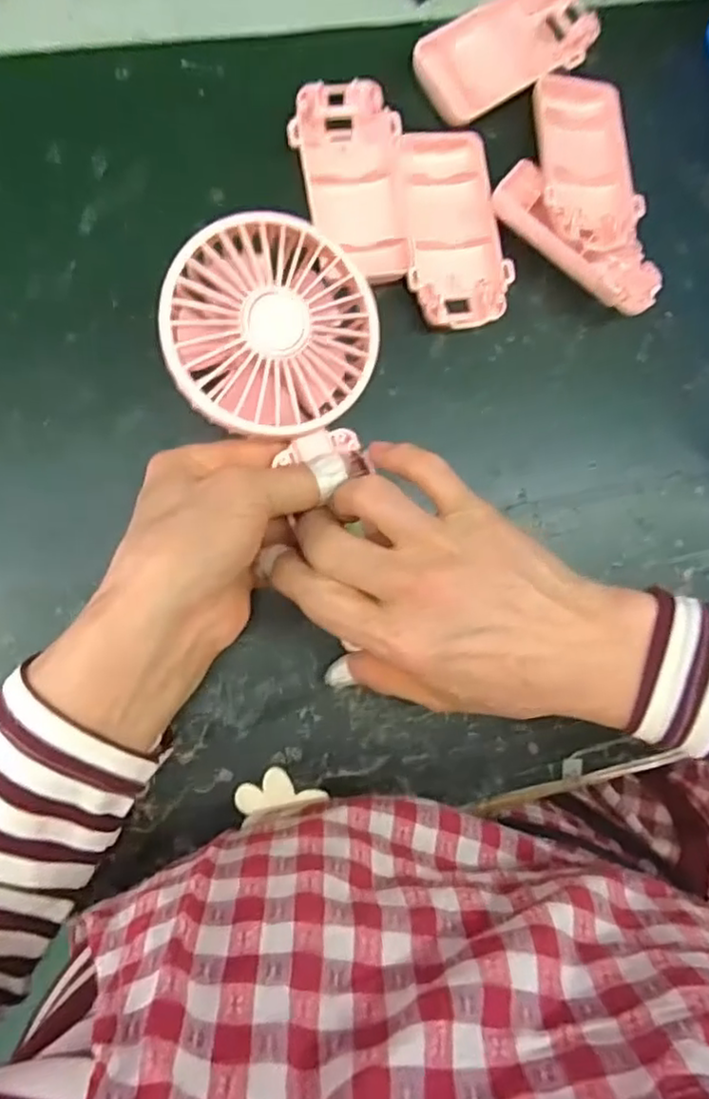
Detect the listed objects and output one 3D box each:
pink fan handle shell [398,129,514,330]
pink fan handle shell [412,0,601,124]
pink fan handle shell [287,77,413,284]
[{"bbox_3d":[0.047,-0.159,0.329,0.049,0.015,0.098,-11,89,-9],"label":"pink fan handle shell"},{"bbox_3d":[0.078,-0.259,0.340,0.095,0.012,0.049,-34,92,-9],"label":"pink fan handle shell"},{"bbox_3d":[-0.001,-0.178,0.322,0.050,0.014,0.095,-8,88,-9],"label":"pink fan handle shell"}]

